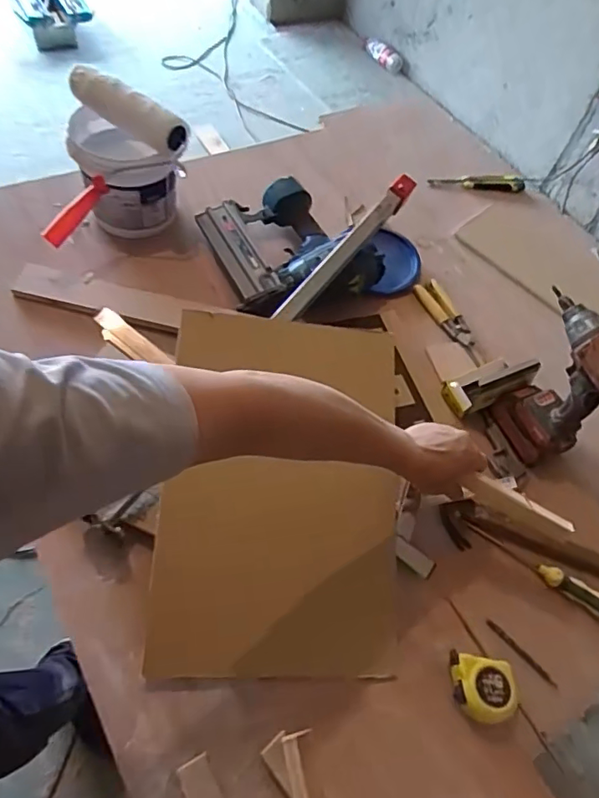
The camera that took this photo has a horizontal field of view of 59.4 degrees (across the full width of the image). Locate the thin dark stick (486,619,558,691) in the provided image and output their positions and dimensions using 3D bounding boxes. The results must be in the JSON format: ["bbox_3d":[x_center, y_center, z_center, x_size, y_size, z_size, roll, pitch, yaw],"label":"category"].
[{"bbox_3d":[0.286,0.328,0.675,0.010,0.010,0.106,-38,71,-27],"label":"thin dark stick"}]

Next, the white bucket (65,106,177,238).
[{"bbox_3d":[-0.282,-0.352,0.862,0.143,0.170,0.153,-5,59,-13],"label":"white bucket"}]

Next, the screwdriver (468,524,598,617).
[{"bbox_3d":[0.336,0.236,0.722,0.218,0.022,0.027,32,59,10],"label":"screwdriver"}]

